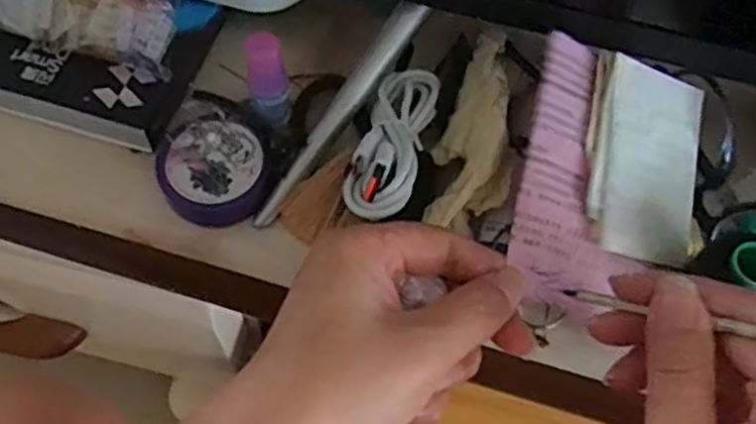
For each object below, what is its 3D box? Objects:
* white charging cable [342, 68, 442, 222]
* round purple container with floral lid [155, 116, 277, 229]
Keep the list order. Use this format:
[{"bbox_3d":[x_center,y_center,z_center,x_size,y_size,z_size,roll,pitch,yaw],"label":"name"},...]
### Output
[{"bbox_3d":[0.008,-0.034,0.318,0.029,0.017,0.087,17,51,6],"label":"white charging cable"},{"bbox_3d":[-0.076,-0.019,0.340,0.050,0.020,0.048,1,62,-2],"label":"round purple container with floral lid"}]

